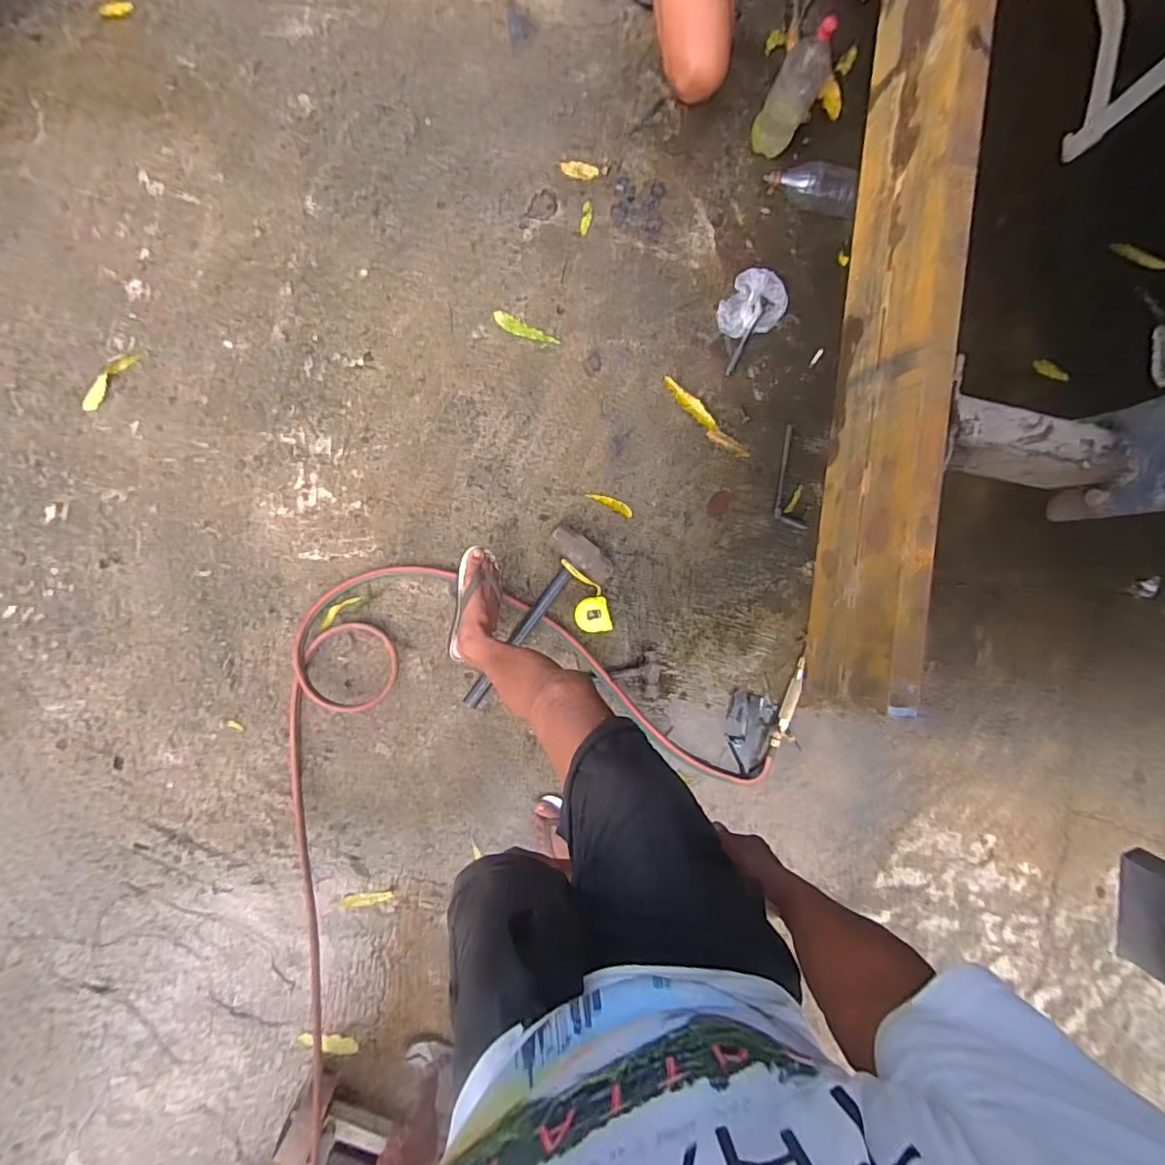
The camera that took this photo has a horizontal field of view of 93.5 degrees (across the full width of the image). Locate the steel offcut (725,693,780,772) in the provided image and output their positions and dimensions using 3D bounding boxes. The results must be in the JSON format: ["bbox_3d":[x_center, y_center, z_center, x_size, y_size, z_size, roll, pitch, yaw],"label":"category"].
[{"bbox_3d":[0.395,0.358,1.312,0.114,0.020,0.177,20,87,-8],"label":"steel offcut"}]

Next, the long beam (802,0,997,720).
[{"bbox_3d":[0.387,-0.439,0.644,0.052,0.155,1.173,7,90,-5],"label":"long beam"}]

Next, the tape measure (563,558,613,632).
[{"bbox_3d":[0.012,0.030,1.242,0.078,0.038,0.172,-12,92,-8],"label":"tape measure"}]

